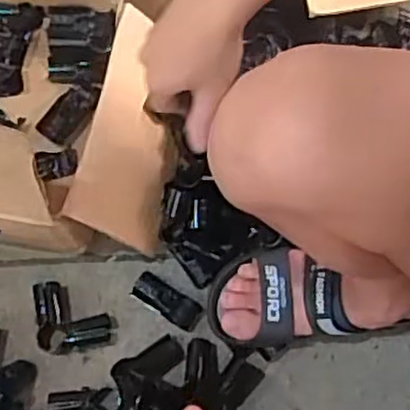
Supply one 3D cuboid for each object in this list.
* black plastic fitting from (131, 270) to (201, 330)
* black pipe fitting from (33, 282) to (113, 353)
[{"bbox_3d":[-0.045,0.113,0.827,0.085,0.020,0.035,30,74,11],"label":"black plastic fitting"},{"bbox_3d":[-0.156,0.128,0.825,0.083,0.030,0.086,-11,70,-3],"label":"black pipe fitting"}]

